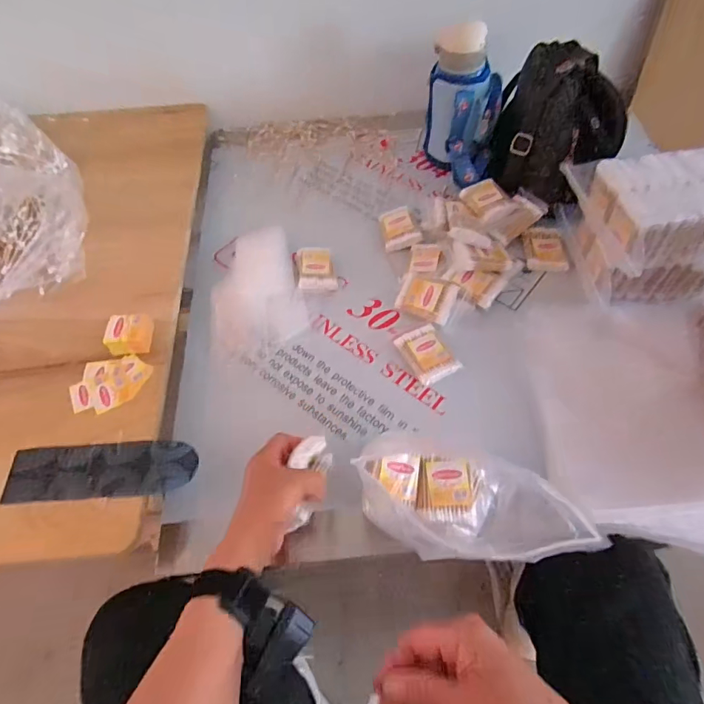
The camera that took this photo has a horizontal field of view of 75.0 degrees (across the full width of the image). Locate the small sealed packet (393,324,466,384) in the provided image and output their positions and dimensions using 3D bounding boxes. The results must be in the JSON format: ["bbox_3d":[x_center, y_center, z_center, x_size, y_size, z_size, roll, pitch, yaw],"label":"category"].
[{"bbox_3d":[0.097,0.003,0.592,0.056,0.016,0.076,-25,59,-12],"label":"small sealed packet"}]

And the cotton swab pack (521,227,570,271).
[{"bbox_3d":[0.281,-0.149,0.670,0.054,0.020,0.073,3,58,5],"label":"cotton swab pack"}]

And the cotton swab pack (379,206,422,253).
[{"bbox_3d":[0.074,-0.193,0.711,0.055,0.019,0.077,-15,64,11],"label":"cotton swab pack"}]

